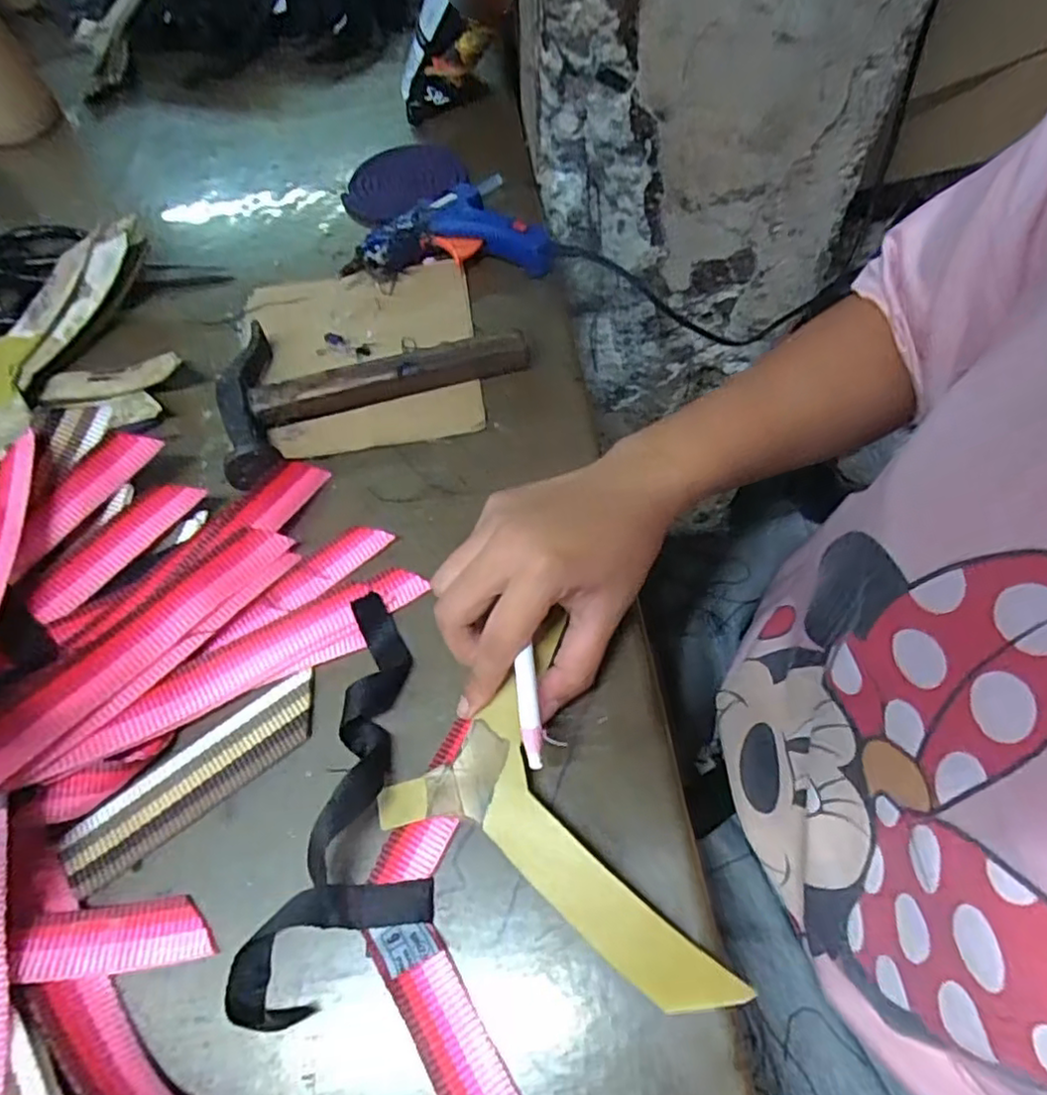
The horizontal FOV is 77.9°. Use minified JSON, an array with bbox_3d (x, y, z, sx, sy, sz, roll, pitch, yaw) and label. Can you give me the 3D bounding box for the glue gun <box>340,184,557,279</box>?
[{"bbox_3d":[-0.052,-0.223,0.459,0.141,0.034,0.073,-3,61,3],"label":"glue gun"}]

